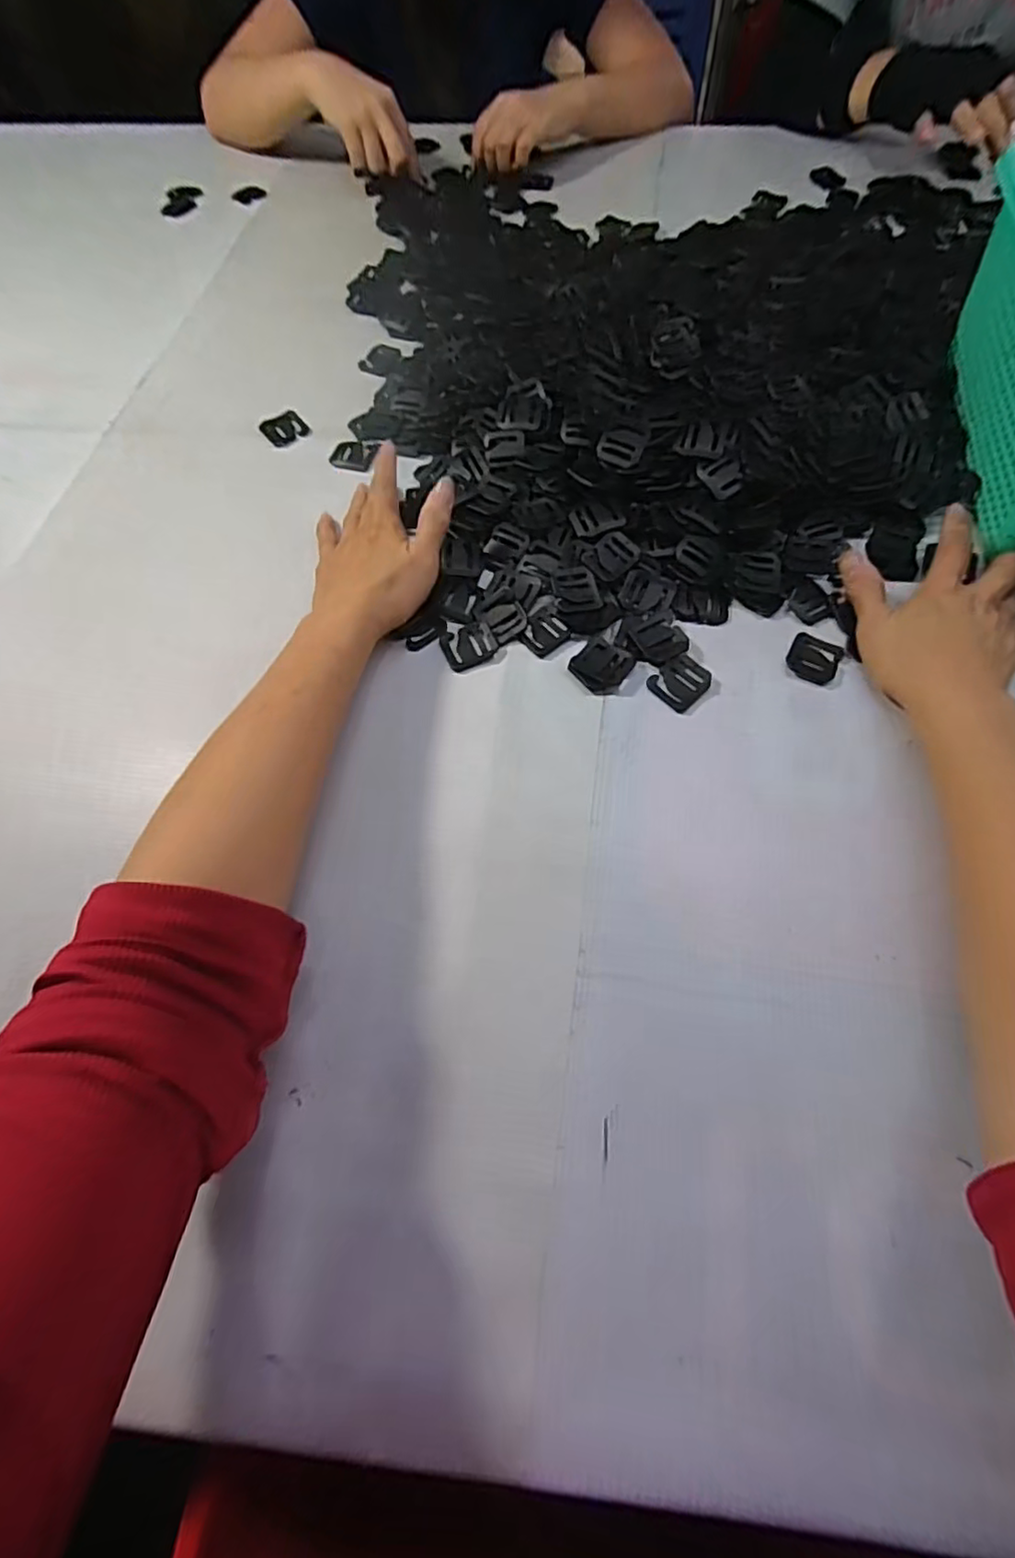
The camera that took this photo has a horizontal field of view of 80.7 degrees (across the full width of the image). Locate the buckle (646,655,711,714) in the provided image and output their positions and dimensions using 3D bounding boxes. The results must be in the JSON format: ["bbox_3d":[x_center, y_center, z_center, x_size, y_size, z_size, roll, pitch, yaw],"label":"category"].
[{"bbox_3d":[0.109,-0.061,0.376,0.037,0.004,0.031,-40,69,-21],"label":"buckle"}]

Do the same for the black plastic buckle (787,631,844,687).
[{"bbox_3d":[0.195,-0.077,0.381,0.030,0.004,0.034,28,63,13],"label":"black plastic buckle"}]

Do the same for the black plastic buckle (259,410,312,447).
[{"bbox_3d":[-0.185,-0.292,0.498,0.036,0.009,0.027,-36,67,-20],"label":"black plastic buckle"}]

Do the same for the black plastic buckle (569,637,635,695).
[{"bbox_3d":[0.060,-0.072,0.382,0.033,0.005,0.035,36,65,17],"label":"black plastic buckle"}]

